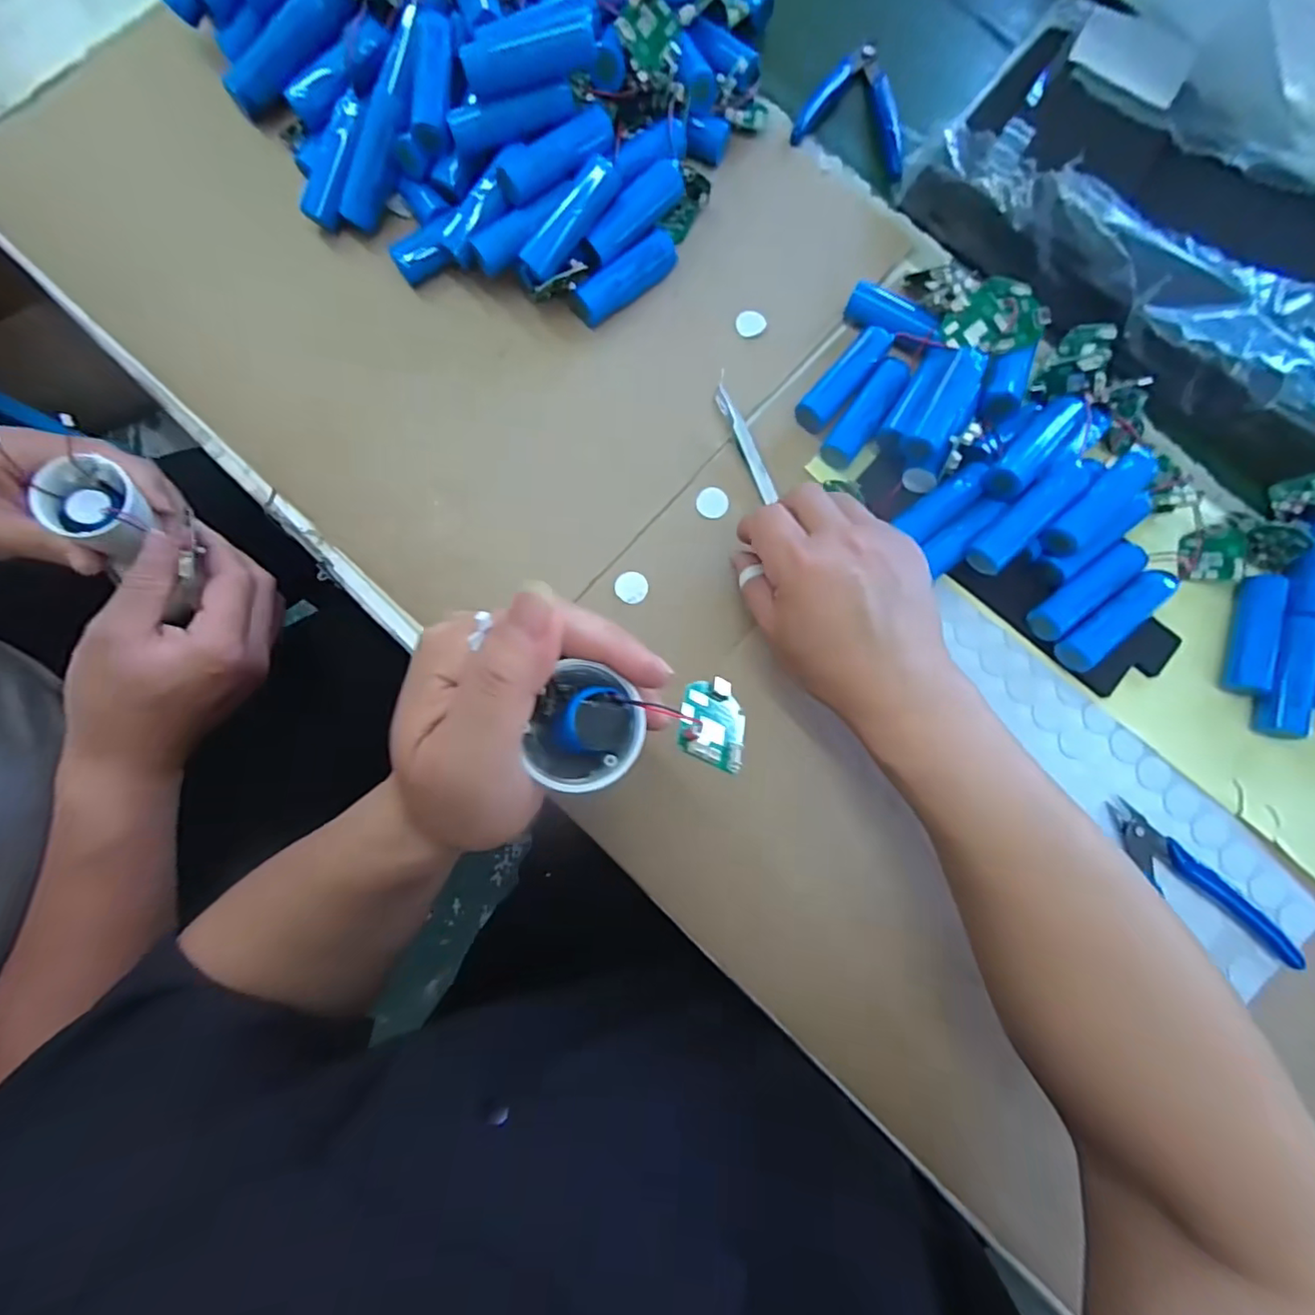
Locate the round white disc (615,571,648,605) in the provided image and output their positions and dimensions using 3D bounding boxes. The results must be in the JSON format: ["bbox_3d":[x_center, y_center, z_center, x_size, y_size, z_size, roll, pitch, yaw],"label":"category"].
[{"bbox_3d":[-0.016,-0.043,0.359,0.020,0.004,0.020,0,82,-2],"label":"round white disc"}]

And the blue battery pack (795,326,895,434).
[{"bbox_3d":[0.117,-0.174,0.371,0.023,0.021,0.074,40,82,3],"label":"blue battery pack"}]

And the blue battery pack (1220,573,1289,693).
[{"bbox_3d":[0.358,-0.015,0.355,0.018,0.019,0.077,20,81,0],"label":"blue battery pack"}]

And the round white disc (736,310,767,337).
[{"bbox_3d":[0.061,-0.220,0.389,0.017,0.007,0.018,0,81,-3],"label":"round white disc"}]

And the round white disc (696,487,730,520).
[{"bbox_3d":[0.035,-0.097,0.370,0.020,0.004,0.020,0,82,-2],"label":"round white disc"}]

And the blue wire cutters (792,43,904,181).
[{"bbox_3d":[0.150,-0.388,0.420,0.080,0.026,0.103,26,82,1],"label":"blue wire cutters"}]

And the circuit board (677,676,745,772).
[{"bbox_3d":[0.023,0.025,0.234,0.030,0.005,0.037,24,57,-25],"label":"circuit board"}]

